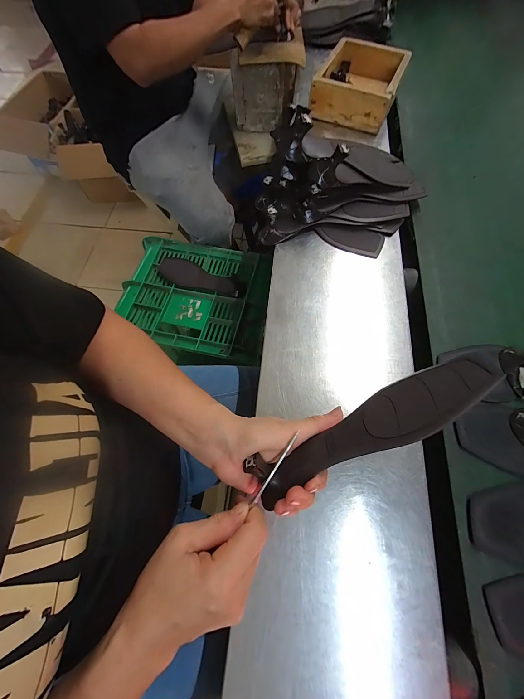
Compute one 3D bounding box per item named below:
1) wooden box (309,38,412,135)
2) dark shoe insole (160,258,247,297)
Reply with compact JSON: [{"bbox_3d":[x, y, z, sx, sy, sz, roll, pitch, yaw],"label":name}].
[{"bbox_3d":[0.201,-0.534,0.556,0.150,0.067,0.200,23,70,11],"label":"wooden box"},{"bbox_3d":[-0.155,-0.172,0.683,0.234,0.011,0.074,27,79,15],"label":"dark shoe insole"}]

